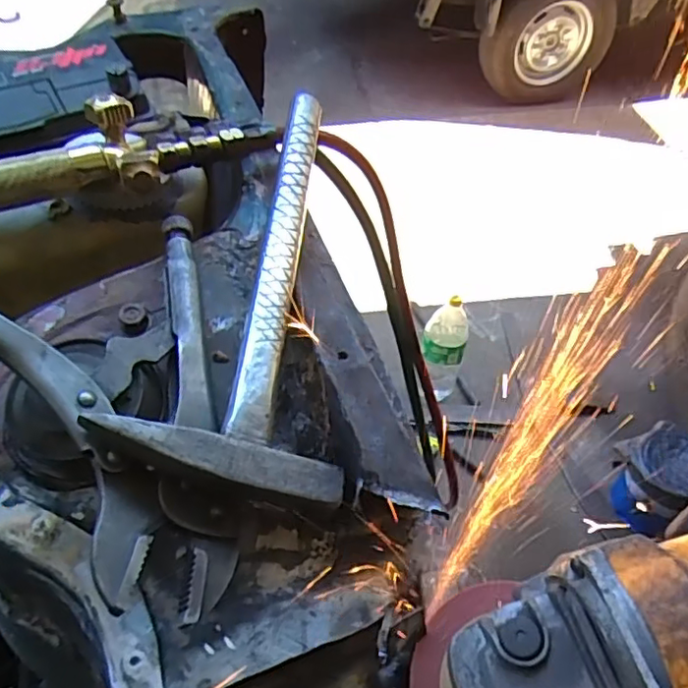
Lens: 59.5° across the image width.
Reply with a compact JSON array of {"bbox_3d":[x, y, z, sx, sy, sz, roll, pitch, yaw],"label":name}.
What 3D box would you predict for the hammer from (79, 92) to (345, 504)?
[{"bbox_3d":[-0.060,-0.046,0.342,0.109,0.049,0.268,1,50,-5],"label":"hammer"}]

